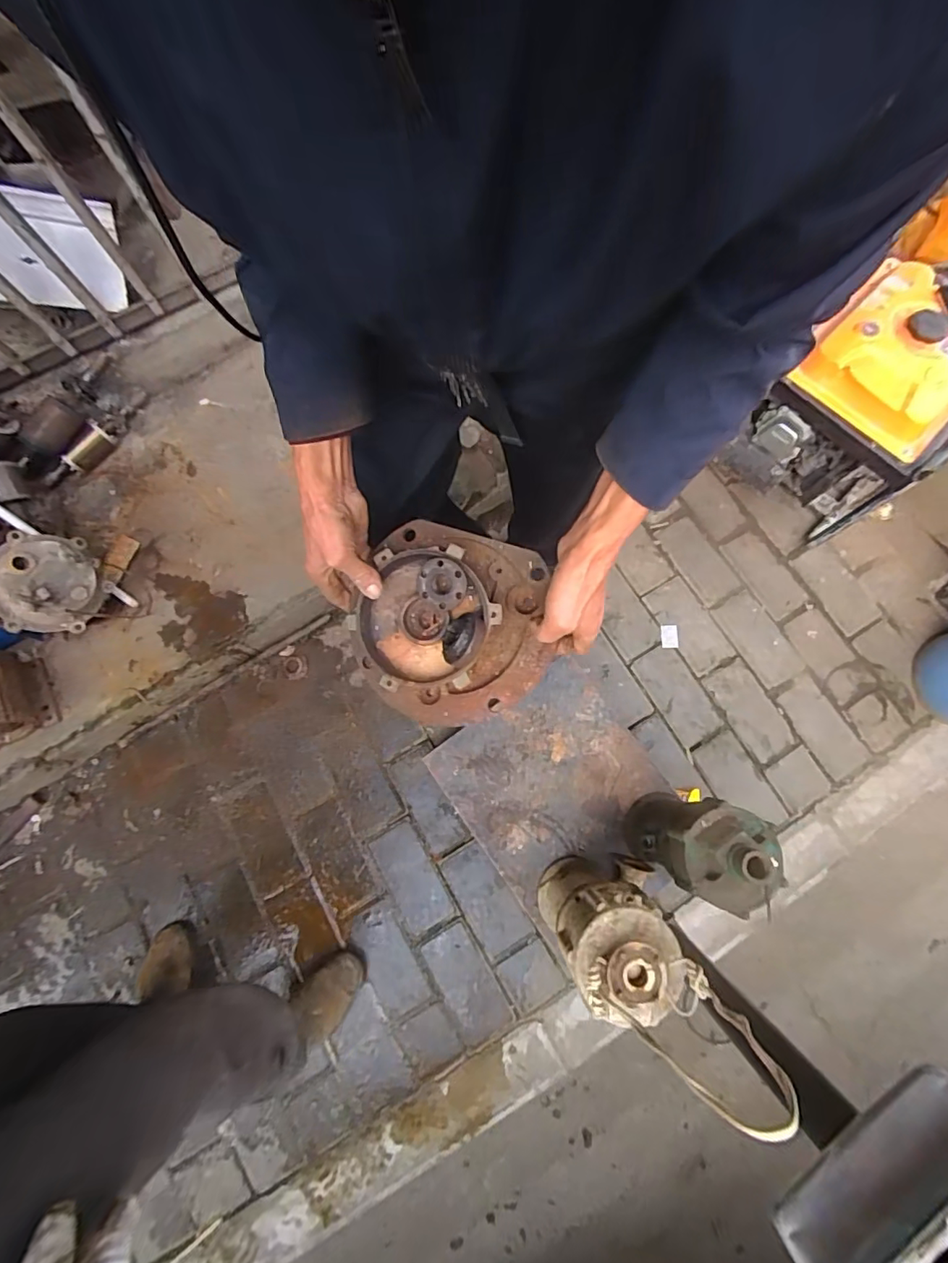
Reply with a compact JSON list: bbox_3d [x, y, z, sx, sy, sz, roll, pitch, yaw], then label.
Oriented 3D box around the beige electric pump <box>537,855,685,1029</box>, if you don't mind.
[{"bbox_3d":[0.234,0.484,0.895,0.197,0.428,0.141,8,75,2],"label":"beige electric pump"}]

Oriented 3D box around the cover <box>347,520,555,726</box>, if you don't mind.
[{"bbox_3d":[-0.033,-0.006,0.577,0.224,0.070,0.224,15,92,11],"label":"cover"}]

